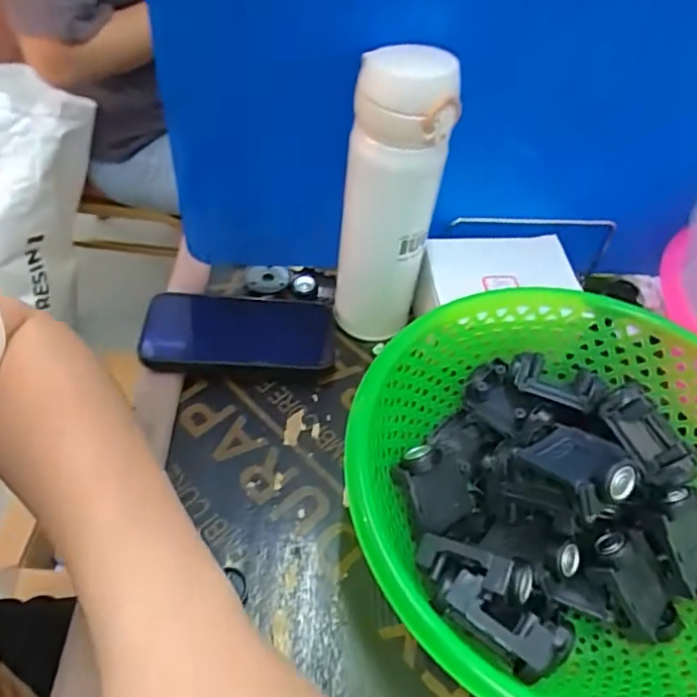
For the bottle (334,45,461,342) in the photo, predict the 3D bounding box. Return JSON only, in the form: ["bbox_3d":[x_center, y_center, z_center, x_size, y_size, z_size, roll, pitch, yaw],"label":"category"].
[{"bbox_3d":[0.026,-0.087,0.407,0.062,0.244,0.051,7,50,0],"label":"bottle"}]

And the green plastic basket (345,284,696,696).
[{"bbox_3d":[0.134,0.086,0.334,0.230,0.108,0.244,3,50,-3],"label":"green plastic basket"}]

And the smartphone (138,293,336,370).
[{"bbox_3d":[-0.085,-0.013,0.445,0.148,0.012,0.073,5,54,-11],"label":"smartphone"}]

